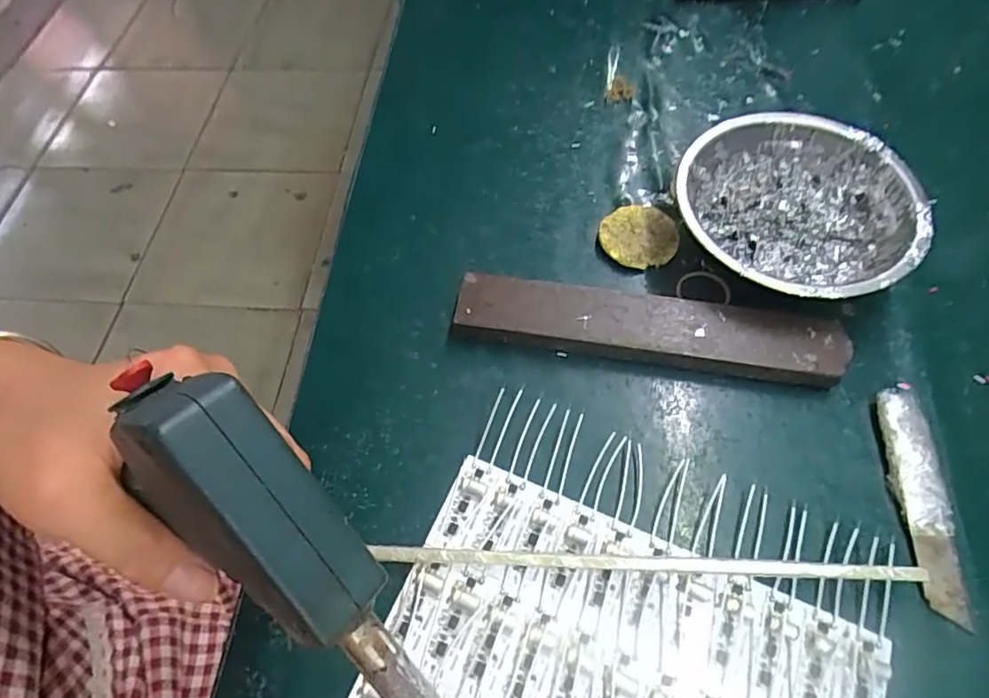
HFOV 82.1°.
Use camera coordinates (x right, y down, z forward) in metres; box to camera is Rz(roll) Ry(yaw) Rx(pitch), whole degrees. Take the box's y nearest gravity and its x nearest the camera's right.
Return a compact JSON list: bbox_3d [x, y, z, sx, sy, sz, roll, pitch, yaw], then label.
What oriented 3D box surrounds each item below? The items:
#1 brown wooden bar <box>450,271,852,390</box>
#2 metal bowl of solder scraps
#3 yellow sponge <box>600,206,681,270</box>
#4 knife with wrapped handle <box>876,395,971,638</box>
[{"bbox_3d":[0.077,-0.012,0.301,0.196,0.017,0.036,9,62,7],"label":"brown wooden bar"},{"bbox_3d":[0.163,-0.074,0.311,0.117,0.036,0.118,-1,61,2],"label":"metal bowl of solder scraps"},{"bbox_3d":[0.085,-0.067,0.334,0.044,0.007,0.043,9,62,7],"label":"yellow sponge"},{"bbox_3d":[0.196,0.068,0.257,0.022,0.010,0.101,0,61,2],"label":"knife with wrapped handle"}]

